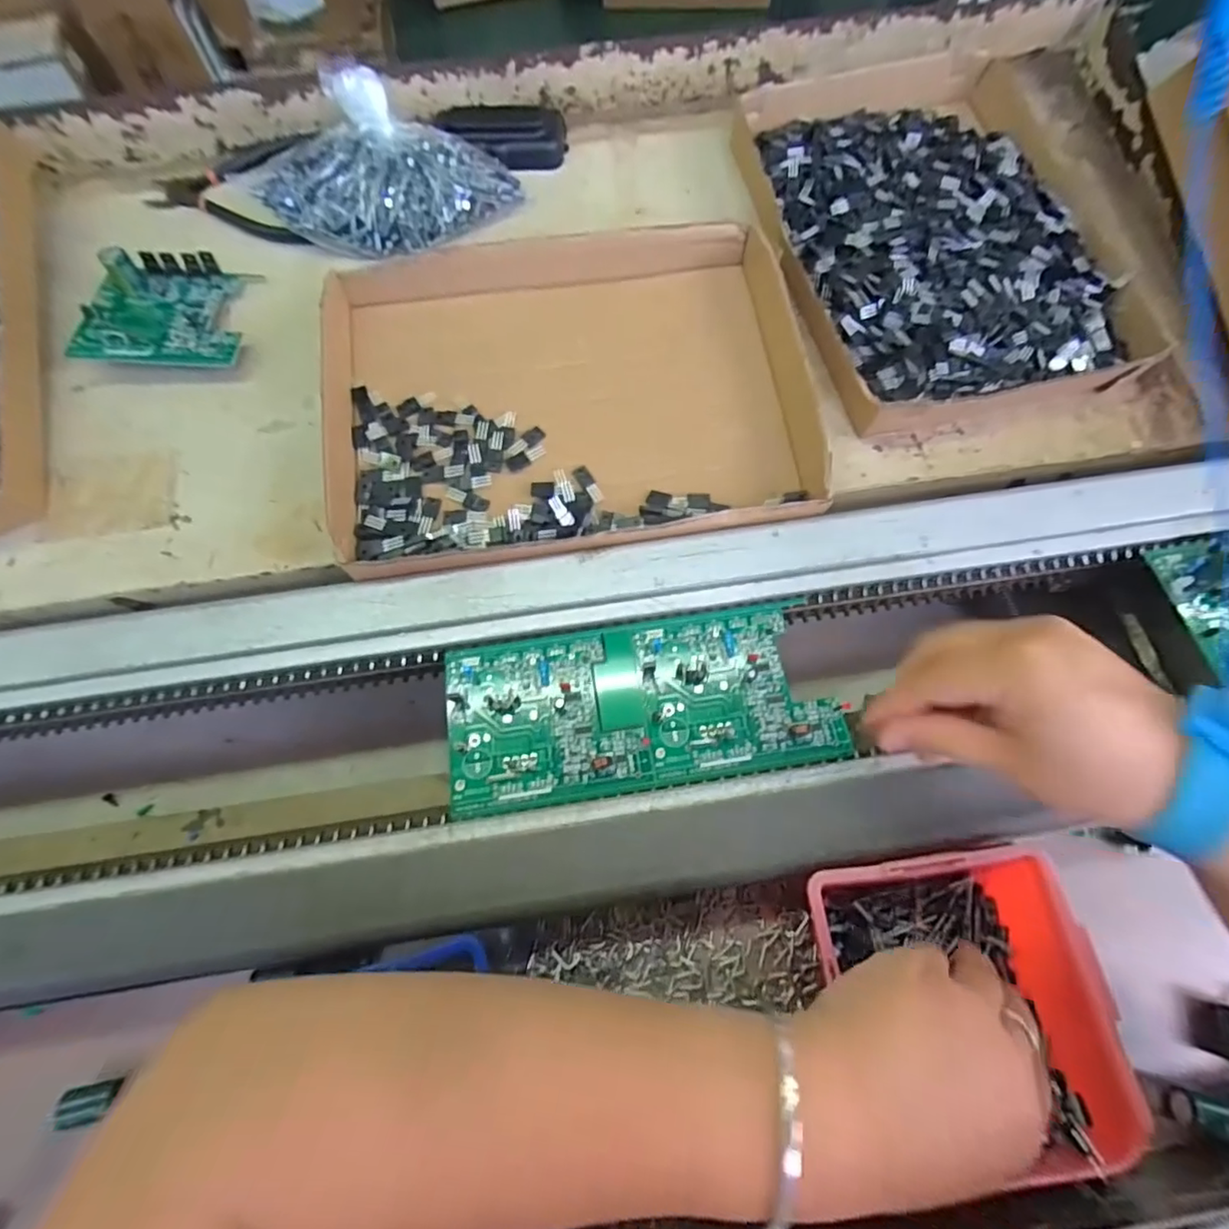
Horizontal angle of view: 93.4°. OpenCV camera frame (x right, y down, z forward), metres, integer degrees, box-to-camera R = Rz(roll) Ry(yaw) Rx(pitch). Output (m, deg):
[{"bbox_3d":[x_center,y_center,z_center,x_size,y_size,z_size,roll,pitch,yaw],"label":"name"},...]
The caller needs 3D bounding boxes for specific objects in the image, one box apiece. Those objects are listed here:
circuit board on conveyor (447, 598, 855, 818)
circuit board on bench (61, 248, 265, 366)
[{"bbox_3d":[0.015,0.051,0.331,0.214,0.013,0.094,-6,60,-2],"label":"circuit board on conveyor"},{"bbox_3d":[-0.323,-0.220,0.417,0.106,0.041,0.091,-2,60,1],"label":"circuit board on bench"}]

